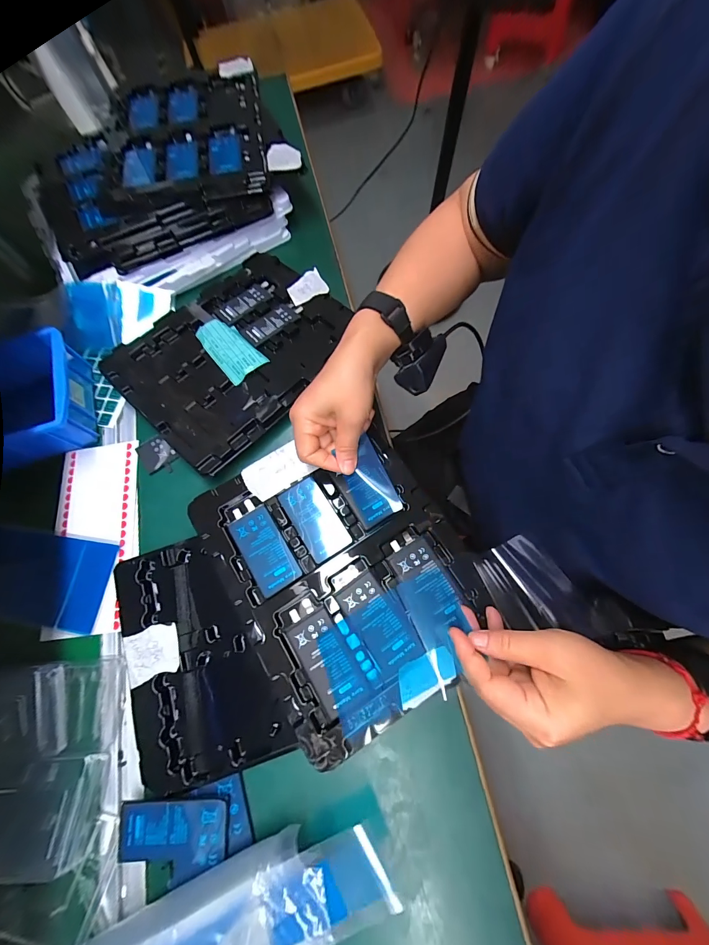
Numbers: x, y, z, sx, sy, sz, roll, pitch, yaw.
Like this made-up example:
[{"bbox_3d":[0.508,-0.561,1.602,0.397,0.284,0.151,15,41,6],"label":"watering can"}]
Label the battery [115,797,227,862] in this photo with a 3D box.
[{"bbox_3d":[-0.152,0.298,0.290,0.087,0.010,0.041,-2,72,3],"label":"battery"}]

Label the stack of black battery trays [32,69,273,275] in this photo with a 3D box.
[{"bbox_3d":[-0.274,-0.438,0.486,0.349,0.047,0.288,-30,73,-6],"label":"stack of black battery trays"}]

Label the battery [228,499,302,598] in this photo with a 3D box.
[{"bbox_3d":[-0.093,0.073,0.347,0.041,0.004,0.092,-32,73,-6],"label":"battery"}]

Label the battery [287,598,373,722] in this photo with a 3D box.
[{"bbox_3d":[-0.028,0.166,0.316,0.041,0.005,0.094,-31,73,-6],"label":"battery"}]

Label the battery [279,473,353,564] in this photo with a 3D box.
[{"bbox_3d":[-0.041,0.046,0.357,0.041,0.011,0.081,-31,73,-6],"label":"battery"}]

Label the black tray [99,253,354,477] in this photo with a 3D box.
[{"bbox_3d":[-0.147,-0.159,0.440,0.222,0.028,0.277,40,76,14],"label":"black tray"}]

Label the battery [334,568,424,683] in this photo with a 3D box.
[{"bbox_3d":[0.022,0.138,0.321,0.045,0.004,0.085,-34,73,-7],"label":"battery"}]

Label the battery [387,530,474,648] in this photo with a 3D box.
[{"bbox_3d":[0.066,0.107,0.327,0.048,0.005,0.097,-26,72,-4],"label":"battery"}]

